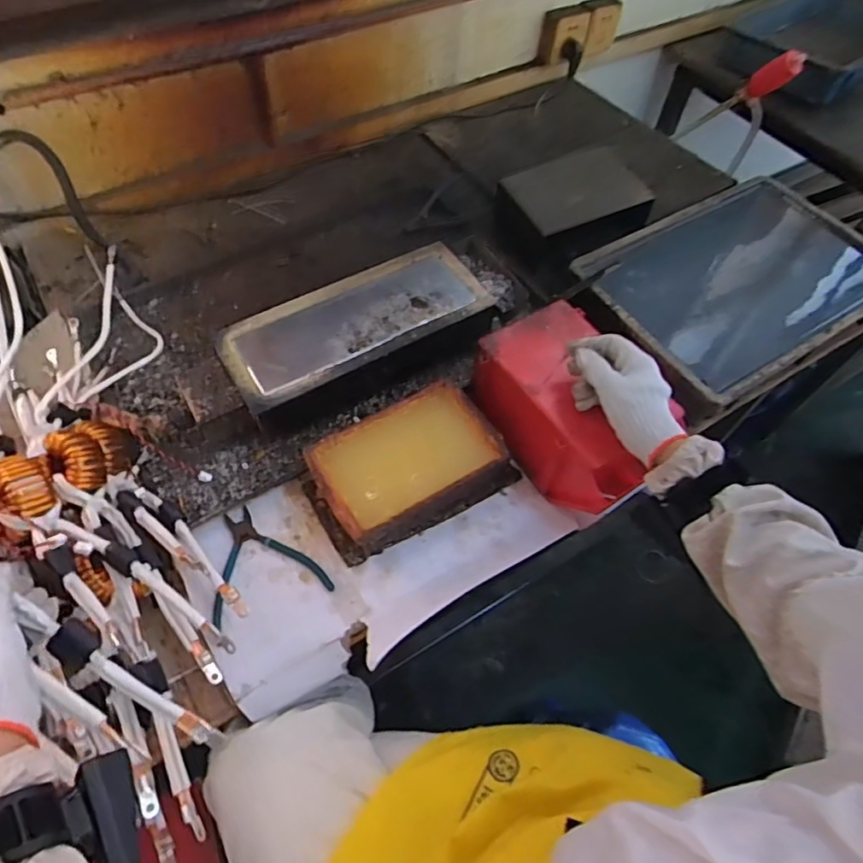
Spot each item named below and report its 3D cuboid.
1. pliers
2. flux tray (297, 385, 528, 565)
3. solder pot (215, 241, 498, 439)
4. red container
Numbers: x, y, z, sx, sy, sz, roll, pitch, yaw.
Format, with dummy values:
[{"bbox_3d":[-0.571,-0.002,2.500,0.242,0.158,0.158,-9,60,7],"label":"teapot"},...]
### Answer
[{"bbox_3d":[-0.189,0.138,0.620,0.122,0.014,0.128,-20,61,-14],"label":"pliers"},{"bbox_3d":[-0.028,0.040,0.654,0.228,0.070,0.138,-27,62,-17],"label":"flux tray"},{"bbox_3d":[-0.093,-0.122,0.740,0.340,0.088,0.156,-28,63,-18],"label":"solder pot"},{"bbox_3d":[0.160,-0.026,0.657,0.140,0.106,0.237,-23,61,-16],"label":"red container"}]

